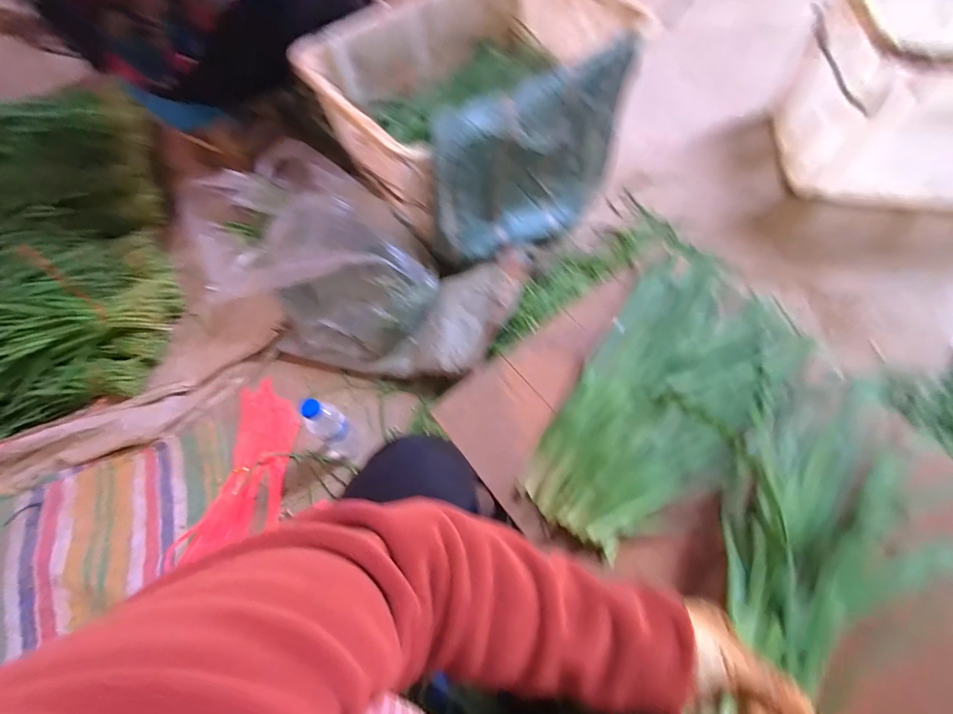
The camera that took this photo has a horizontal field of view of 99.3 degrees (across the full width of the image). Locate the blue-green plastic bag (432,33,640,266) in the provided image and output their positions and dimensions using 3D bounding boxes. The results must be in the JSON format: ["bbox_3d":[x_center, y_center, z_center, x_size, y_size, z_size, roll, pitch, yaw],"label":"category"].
[{"bbox_3d":[0.133,-0.416,0.905,0.551,0.337,0.124,-33,69,-12],"label":"blue-green plastic bag"}]

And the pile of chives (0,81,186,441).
[{"bbox_3d":[-1.242,-0.348,1.081,0.738,0.129,1.138,-19,67,-6],"label":"pile of chives"}]

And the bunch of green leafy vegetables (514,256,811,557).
[{"bbox_3d":[0.249,0.042,0.489,0.226,0.057,0.428,32,71,15],"label":"bunch of green leafy vegetables"}]

